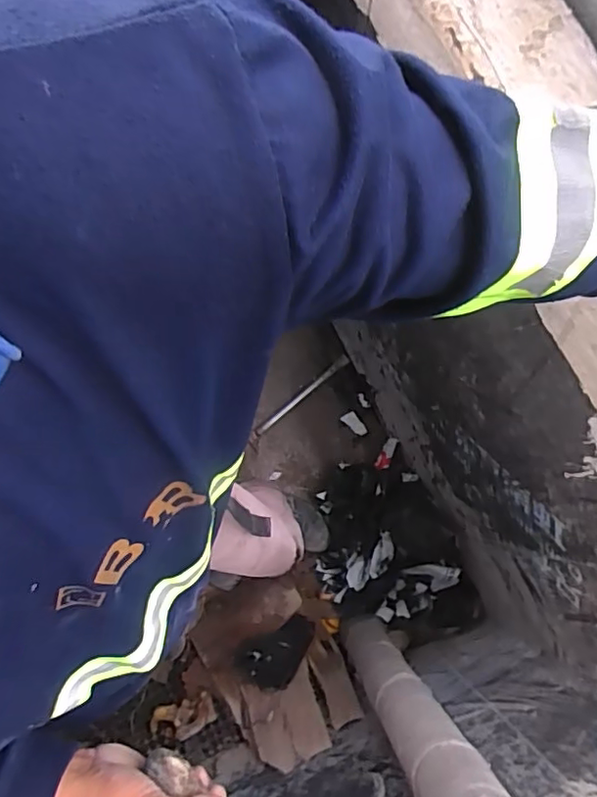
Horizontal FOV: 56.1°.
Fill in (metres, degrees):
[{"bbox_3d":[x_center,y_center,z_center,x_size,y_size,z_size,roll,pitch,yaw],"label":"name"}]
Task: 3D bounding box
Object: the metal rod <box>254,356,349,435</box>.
[{"bbox_3d":[0.010,-0.008,1.499,0.313,0.021,0.022,-39,82,-7],"label":"metal rod"}]

